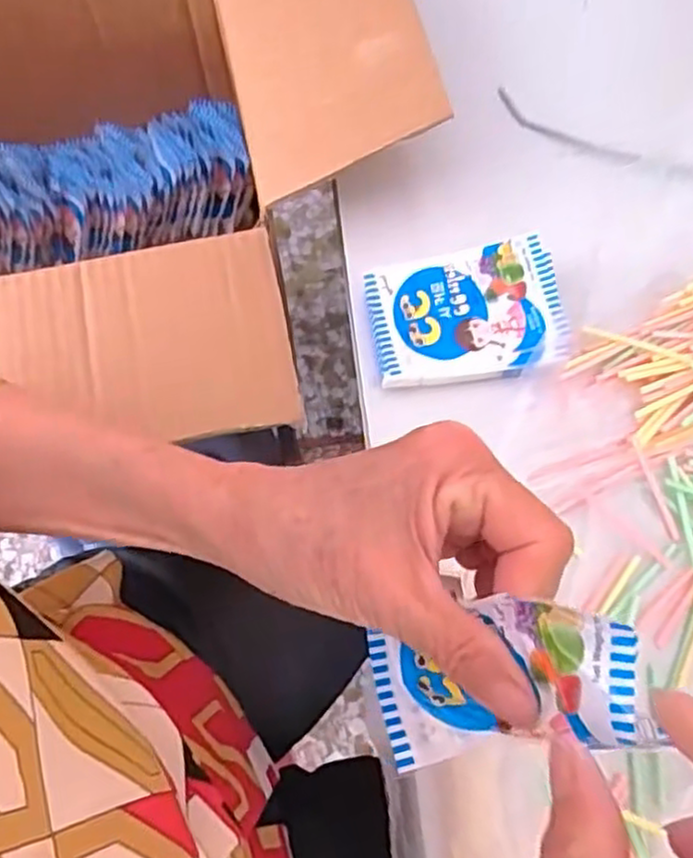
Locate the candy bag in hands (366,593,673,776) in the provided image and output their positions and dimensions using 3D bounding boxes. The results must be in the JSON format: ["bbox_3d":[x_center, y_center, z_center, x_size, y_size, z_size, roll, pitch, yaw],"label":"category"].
[{"bbox_3d":[0.049,0.076,0.225,0.025,0.094,0.043,3,66,-38],"label":"candy bag in hands"}]

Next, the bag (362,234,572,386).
[{"bbox_3d":[0.068,-0.065,0.419,0.105,0.015,0.075,-11,71,-4],"label":"bag"}]

